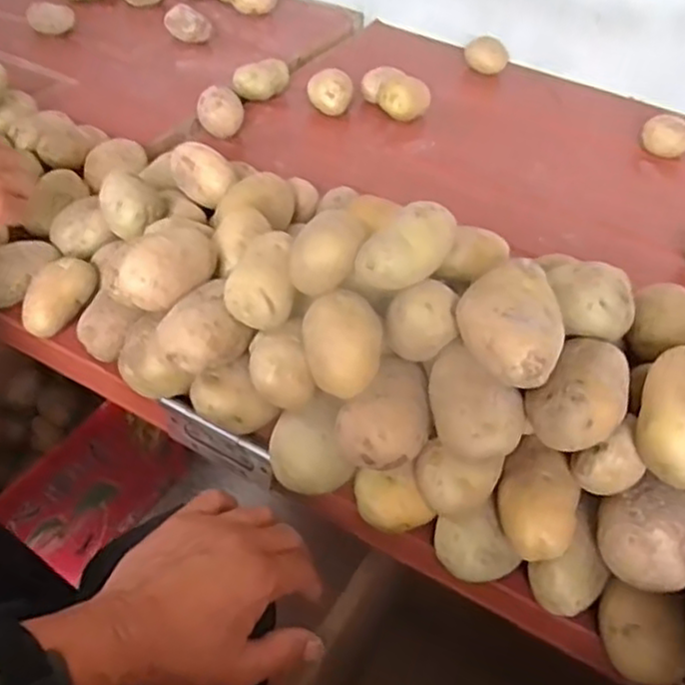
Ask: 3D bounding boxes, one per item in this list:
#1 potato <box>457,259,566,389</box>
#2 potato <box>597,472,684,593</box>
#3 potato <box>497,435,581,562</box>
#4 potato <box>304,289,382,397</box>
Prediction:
[{"bbox_3d":[0.098,-0.007,0.427,0.059,0.047,0.079,16,46,10],"label":"potato"},{"bbox_3d":[0.177,0.117,0.419,0.058,0.058,0.058,-30,55,-30],"label":"potato"},{"bbox_3d":[0.120,0.097,0.442,0.046,0.034,0.070,5,59,27],"label":"potato"},{"bbox_3d":[0.000,-0.001,0.467,0.047,0.065,0.038,-6,7,-2],"label":"potato"}]

